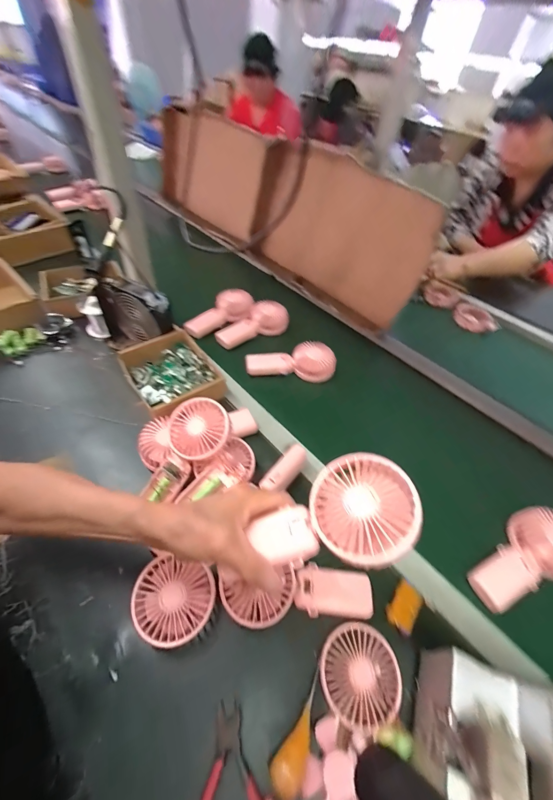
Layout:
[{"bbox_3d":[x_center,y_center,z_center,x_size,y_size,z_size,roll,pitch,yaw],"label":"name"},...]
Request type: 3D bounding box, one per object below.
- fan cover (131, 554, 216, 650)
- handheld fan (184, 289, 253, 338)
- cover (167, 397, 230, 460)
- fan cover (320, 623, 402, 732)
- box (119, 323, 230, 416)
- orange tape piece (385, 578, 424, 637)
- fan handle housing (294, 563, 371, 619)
[{"bbox_3d":[-0.116,0.227,0.343,0.086,0.022,0.079,12,63,3],"label":"fan cover"},{"bbox_3d":[-0.138,-0.208,0.726,0.177,0.037,0.082,-37,61,-14],"label":"handheld fan"},{"bbox_3d":[-0.111,0.041,0.433,0.088,0.014,0.086,-44,72,-11],"label":"cover"},{"bbox_3d":[0.095,0.304,0.338,0.088,0.005,0.086,-4,51,-10],"label":"fan cover"},{"bbox_3d":[-0.192,-0.044,0.570,0.149,0.054,0.172,-29,59,-27],"label":"box"},{"bbox_3d":[0.163,0.261,0.383,0.056,0.008,0.033,-35,61,-30],"label":"orange tape piece"},{"bbox_3d":[0.070,0.239,0.378,0.094,0.022,0.051,7,49,0],"label":"fan handle housing"}]

